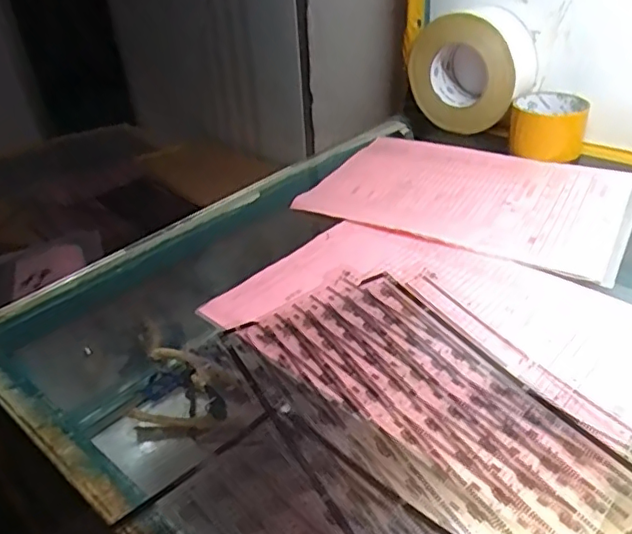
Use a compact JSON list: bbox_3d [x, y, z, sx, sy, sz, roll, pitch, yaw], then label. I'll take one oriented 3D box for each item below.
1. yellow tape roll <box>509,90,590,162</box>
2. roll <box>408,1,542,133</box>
[{"bbox_3d":[0.266,-0.162,0.663,0.080,0.050,0.080,11,37,21],"label":"yellow tape roll"},{"bbox_3d":[0.190,-0.236,0.705,0.061,0.133,0.137,-30,41,-33],"label":"roll"}]

